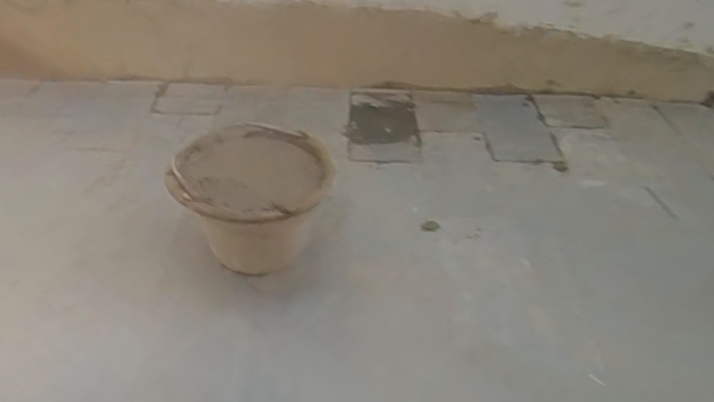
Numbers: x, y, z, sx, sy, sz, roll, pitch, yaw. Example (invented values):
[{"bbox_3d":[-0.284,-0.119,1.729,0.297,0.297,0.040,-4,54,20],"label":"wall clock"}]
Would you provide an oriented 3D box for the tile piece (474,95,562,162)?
[{"bbox_3d":[0.359,-0.172,1.299,0.149,0.013,0.279,1,40,-3],"label":"tile piece"}]

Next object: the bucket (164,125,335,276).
[{"bbox_3d":[-0.159,0.004,0.932,0.232,0.168,0.241,0,39,0],"label":"bucket"}]

